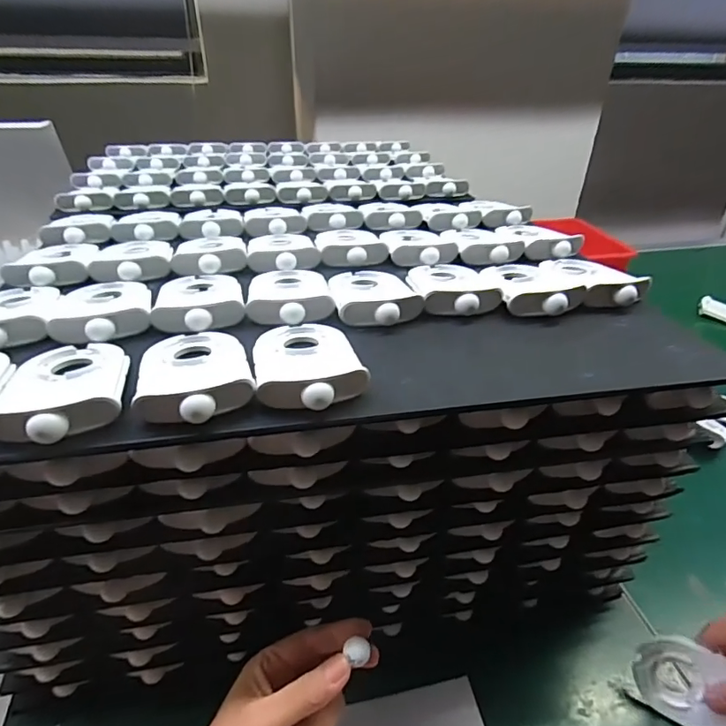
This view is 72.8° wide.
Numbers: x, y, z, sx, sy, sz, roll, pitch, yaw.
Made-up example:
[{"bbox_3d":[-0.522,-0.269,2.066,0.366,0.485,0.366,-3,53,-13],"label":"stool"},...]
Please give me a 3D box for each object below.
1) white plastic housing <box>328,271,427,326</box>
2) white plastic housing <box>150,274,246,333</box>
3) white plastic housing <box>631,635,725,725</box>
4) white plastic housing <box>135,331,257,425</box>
[{"bbox_3d":[0.007,-0.053,0.355,0.058,0.013,0.085,-5,34,-9],"label":"white plastic housing"},{"bbox_3d":[-0.113,-0.047,0.341,0.056,0.013,0.084,-8,35,-13],"label":"white plastic housing"},{"bbox_3d":[0.240,0.230,0.347,0.086,0.055,0.016,22,2,27],"label":"white plastic housing"},{"bbox_3d":[-0.093,0.003,0.269,0.058,0.017,0.090,-11,36,-17],"label":"white plastic housing"}]

